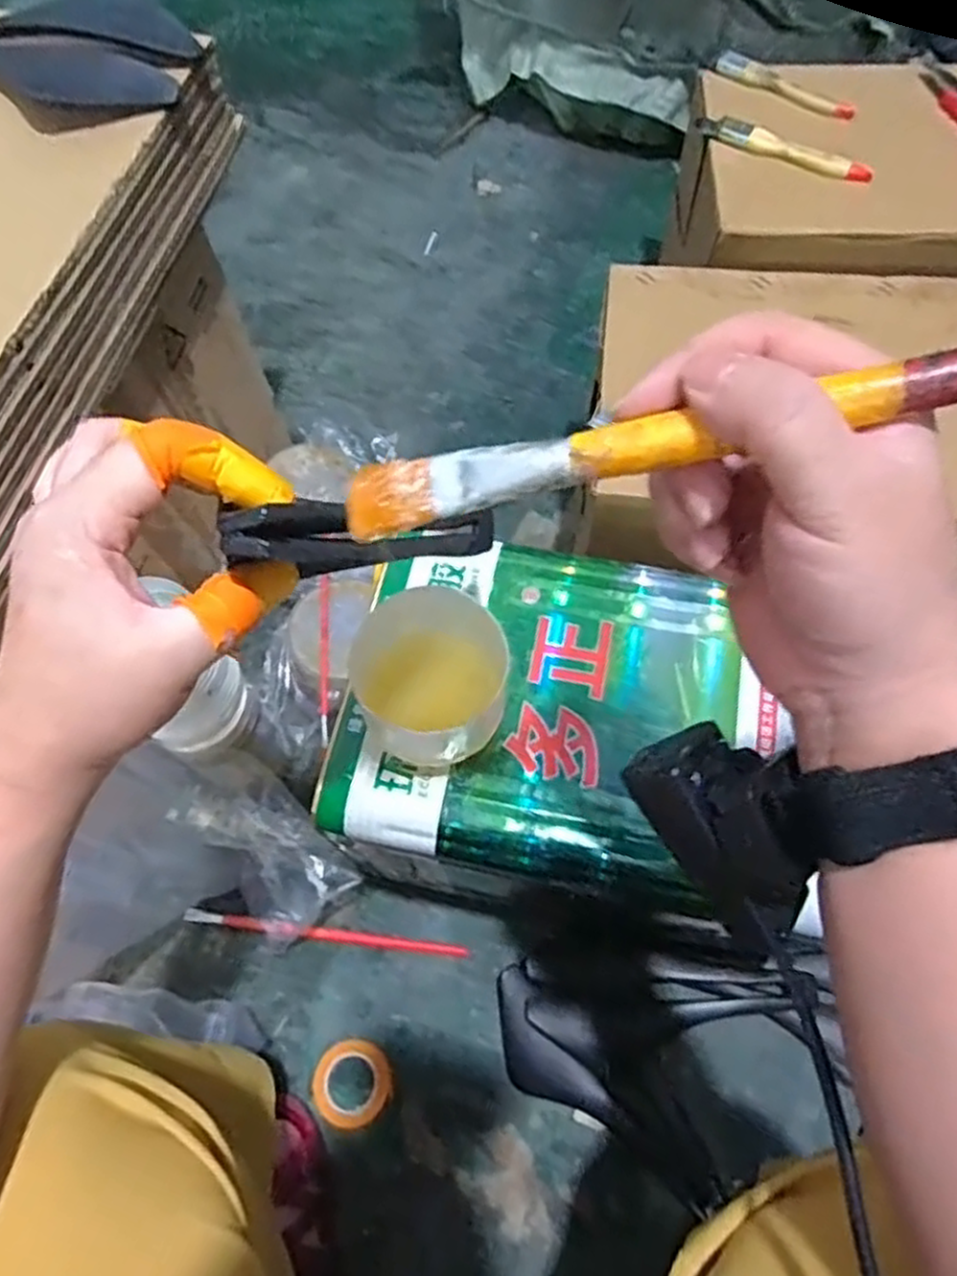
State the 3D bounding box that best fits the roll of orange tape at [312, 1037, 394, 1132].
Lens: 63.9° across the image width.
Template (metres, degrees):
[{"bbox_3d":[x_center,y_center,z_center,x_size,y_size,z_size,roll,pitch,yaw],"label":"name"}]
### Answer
[{"bbox_3d":[-0.103,0.367,0.636,0.064,0.031,0.063,-1,65,2],"label":"roll of orange tape"}]

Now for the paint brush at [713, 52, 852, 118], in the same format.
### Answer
[{"bbox_3d":[0.299,-0.545,0.761,0.152,0.008,0.033,39,72,18],"label":"paint brush"}]

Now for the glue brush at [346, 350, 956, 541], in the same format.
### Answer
[{"bbox_3d":[0.094,-0.063,0.199,0.276,0.013,0.018,-9,65,15],"label":"glue brush"}]

